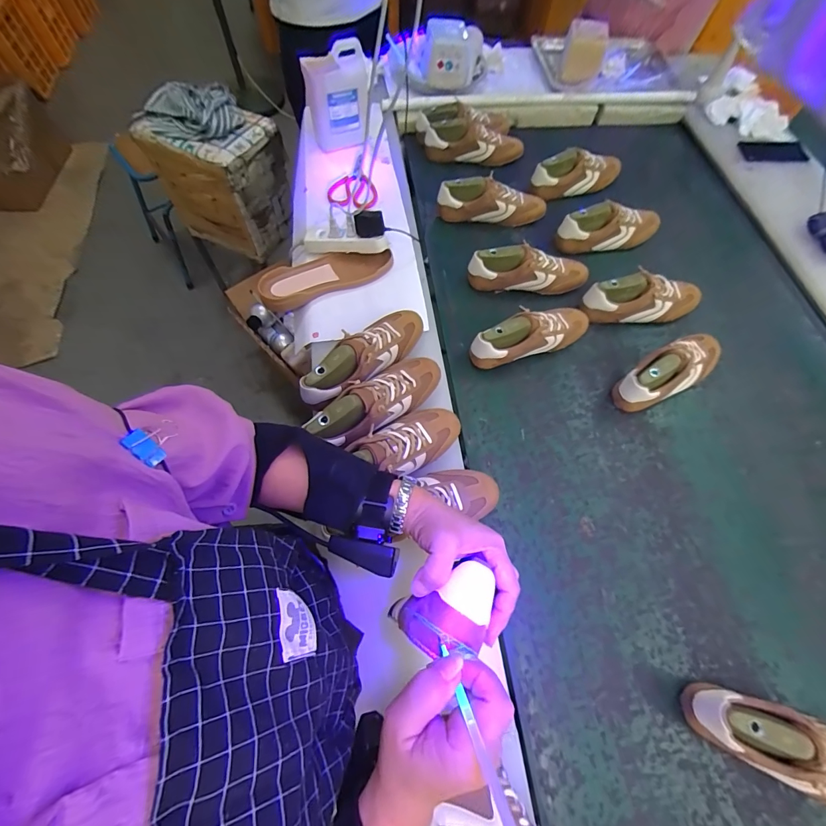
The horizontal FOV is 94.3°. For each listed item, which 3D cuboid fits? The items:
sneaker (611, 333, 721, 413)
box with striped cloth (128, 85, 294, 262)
[{"bbox_3d":[0.496,-0.086,0.721,0.247,0.080,0.082,-28,70,-11],"label":"sneaker"},{"bbox_3d":[-0.646,-0.808,1.297,0.393,0.394,0.264,25,68,9],"label":"box with striped cloth"}]

